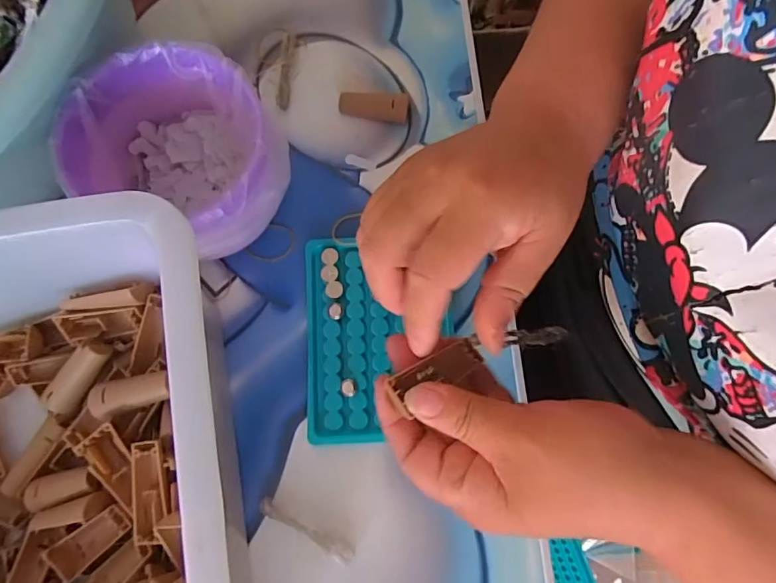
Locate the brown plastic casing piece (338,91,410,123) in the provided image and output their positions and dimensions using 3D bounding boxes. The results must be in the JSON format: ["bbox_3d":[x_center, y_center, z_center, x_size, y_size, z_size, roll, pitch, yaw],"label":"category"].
[{"bbox_3d":[-0.011,-0.134,0.356,0.051,0.004,0.021,5,96,11],"label":"brown plastic casing piece"}]

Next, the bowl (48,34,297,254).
[{"bbox_3d":[-0.115,-0.076,0.303,0.114,0.089,0.105,15,78,4],"label":"bowl"}]

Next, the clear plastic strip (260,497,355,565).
[{"bbox_3d":[-0.049,0.144,0.296,0.064,0.004,0.009,27,79,6],"label":"clear plastic strip"}]

